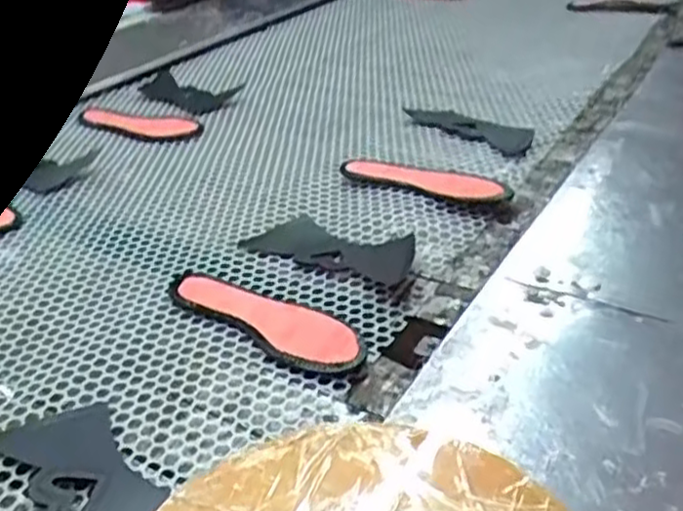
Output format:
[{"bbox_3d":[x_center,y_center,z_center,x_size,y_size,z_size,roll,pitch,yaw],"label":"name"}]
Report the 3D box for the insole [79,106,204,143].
[{"bbox_3d":[-0.335,-0.216,1.152,0.240,0.010,0.081,11,35,20],"label":"insole"}]

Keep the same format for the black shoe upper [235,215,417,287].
[{"bbox_3d":[-0.008,-0.015,0.808,0.195,0.011,0.099,16,37,26],"label":"black shoe upper"}]

